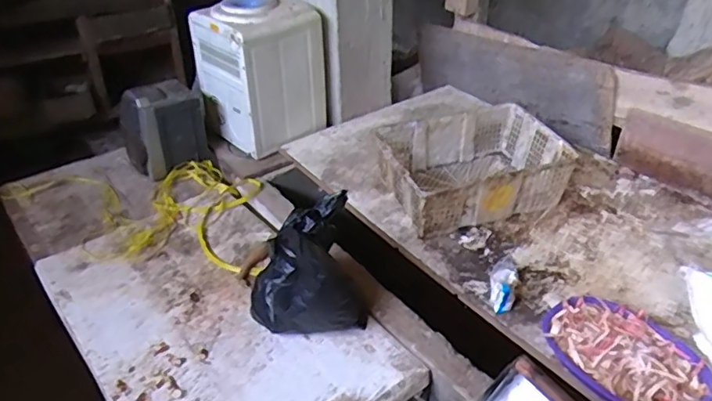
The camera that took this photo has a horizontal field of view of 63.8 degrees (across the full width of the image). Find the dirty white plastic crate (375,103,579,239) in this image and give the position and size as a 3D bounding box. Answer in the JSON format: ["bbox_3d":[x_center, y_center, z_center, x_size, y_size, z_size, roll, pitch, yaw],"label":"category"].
[{"bbox_3d":[0.314,-0.094,1.605,0.476,0.164,0.356,-12,37,-15],"label":"dirty white plastic crate"}]

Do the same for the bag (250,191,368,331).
[{"bbox_3d":[-0.110,0.139,1.227,0.254,0.281,0.177,-6,36,-6],"label":"bag"}]

